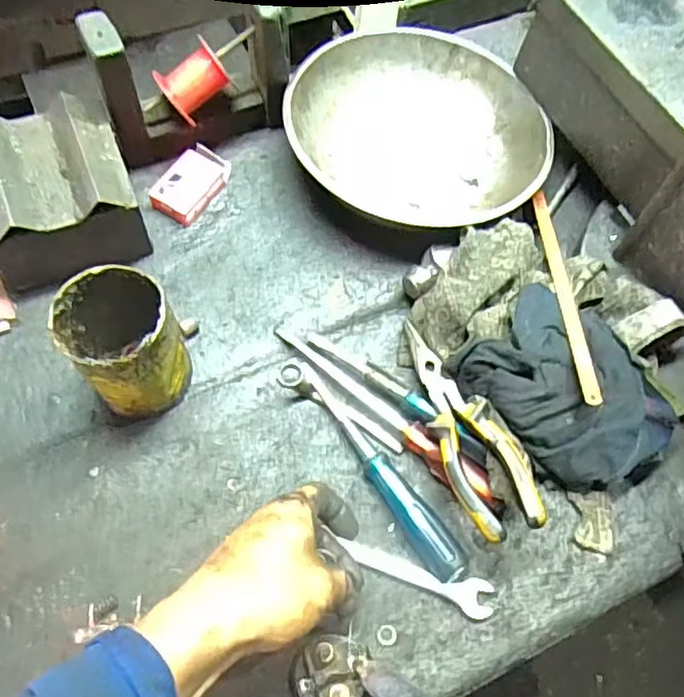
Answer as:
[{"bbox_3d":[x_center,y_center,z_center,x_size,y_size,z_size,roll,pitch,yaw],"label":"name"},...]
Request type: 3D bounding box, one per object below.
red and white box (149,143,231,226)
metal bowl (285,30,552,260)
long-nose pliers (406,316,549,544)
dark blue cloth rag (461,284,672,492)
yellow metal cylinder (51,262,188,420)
[{"bbox_3d":[-0.141,-0.154,0.587,0.042,0.023,0.074,31,66,12],"label":"red and white box"},{"bbox_3d":[0.072,-0.207,0.612,0.239,0.066,0.232,1,64,-2],"label":"metal bowl"},{"bbox_3d":[0.094,0.055,0.476,0.060,0.018,0.181,-18,54,-9],"label":"long-nose pliers"},{"bbox_3d":[0.178,0.036,0.492,0.113,0.065,0.156,-40,72,-20],"label":"dark blue cloth rag"},{"bbox_3d":[-0.157,-0.001,0.467,0.073,0.116,0.074,1,64,-2],"label":"yellow metal cylinder"}]

